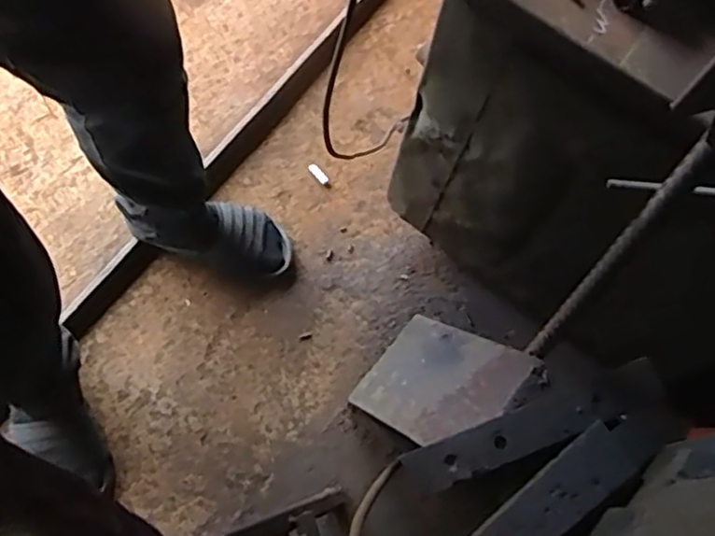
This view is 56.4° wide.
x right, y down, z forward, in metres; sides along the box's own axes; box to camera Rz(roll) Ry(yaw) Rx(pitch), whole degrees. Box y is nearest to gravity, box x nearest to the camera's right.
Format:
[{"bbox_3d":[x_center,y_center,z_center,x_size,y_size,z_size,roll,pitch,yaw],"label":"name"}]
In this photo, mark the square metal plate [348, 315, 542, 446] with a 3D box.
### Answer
[{"bbox_3d":[0.096,0.138,0.811,0.151,0.009,0.213,-48,36,-16],"label":"square metal plate"}]

